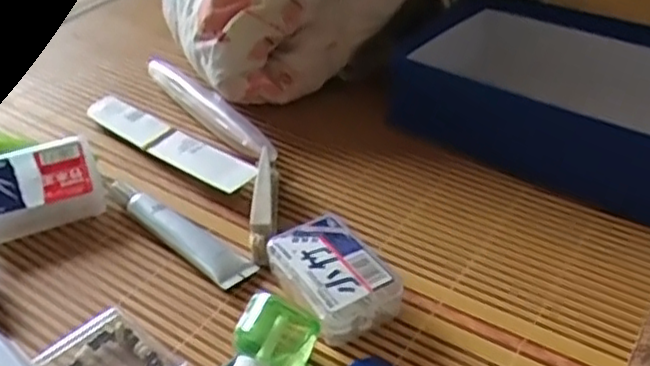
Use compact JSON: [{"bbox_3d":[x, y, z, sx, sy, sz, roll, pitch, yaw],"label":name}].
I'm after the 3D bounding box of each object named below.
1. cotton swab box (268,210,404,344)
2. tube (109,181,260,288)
[{"bbox_3d":[0.004,0.060,0.446,0.059,0.030,0.082,-20,40,-25],"label":"cotton swab box"},{"bbox_3d":[-0.111,0.035,0.496,0.139,0.017,0.028,23,42,30],"label":"tube"}]

